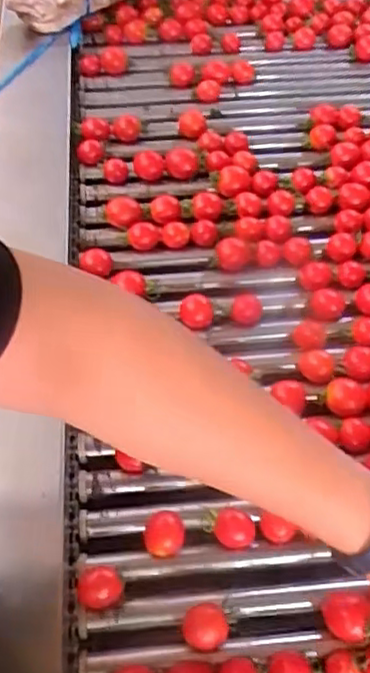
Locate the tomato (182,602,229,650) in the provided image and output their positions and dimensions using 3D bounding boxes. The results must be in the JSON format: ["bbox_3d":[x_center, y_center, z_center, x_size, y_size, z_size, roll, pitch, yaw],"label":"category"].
[{"bbox_3d":[0.013,0.193,0.427,0.029,0.022,0.026,1,57,0],"label":"tomato"}]

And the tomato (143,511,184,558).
[{"bbox_3d":[-0.015,0.143,0.463,0.028,0.020,0.029,0,57,0],"label":"tomato"}]

